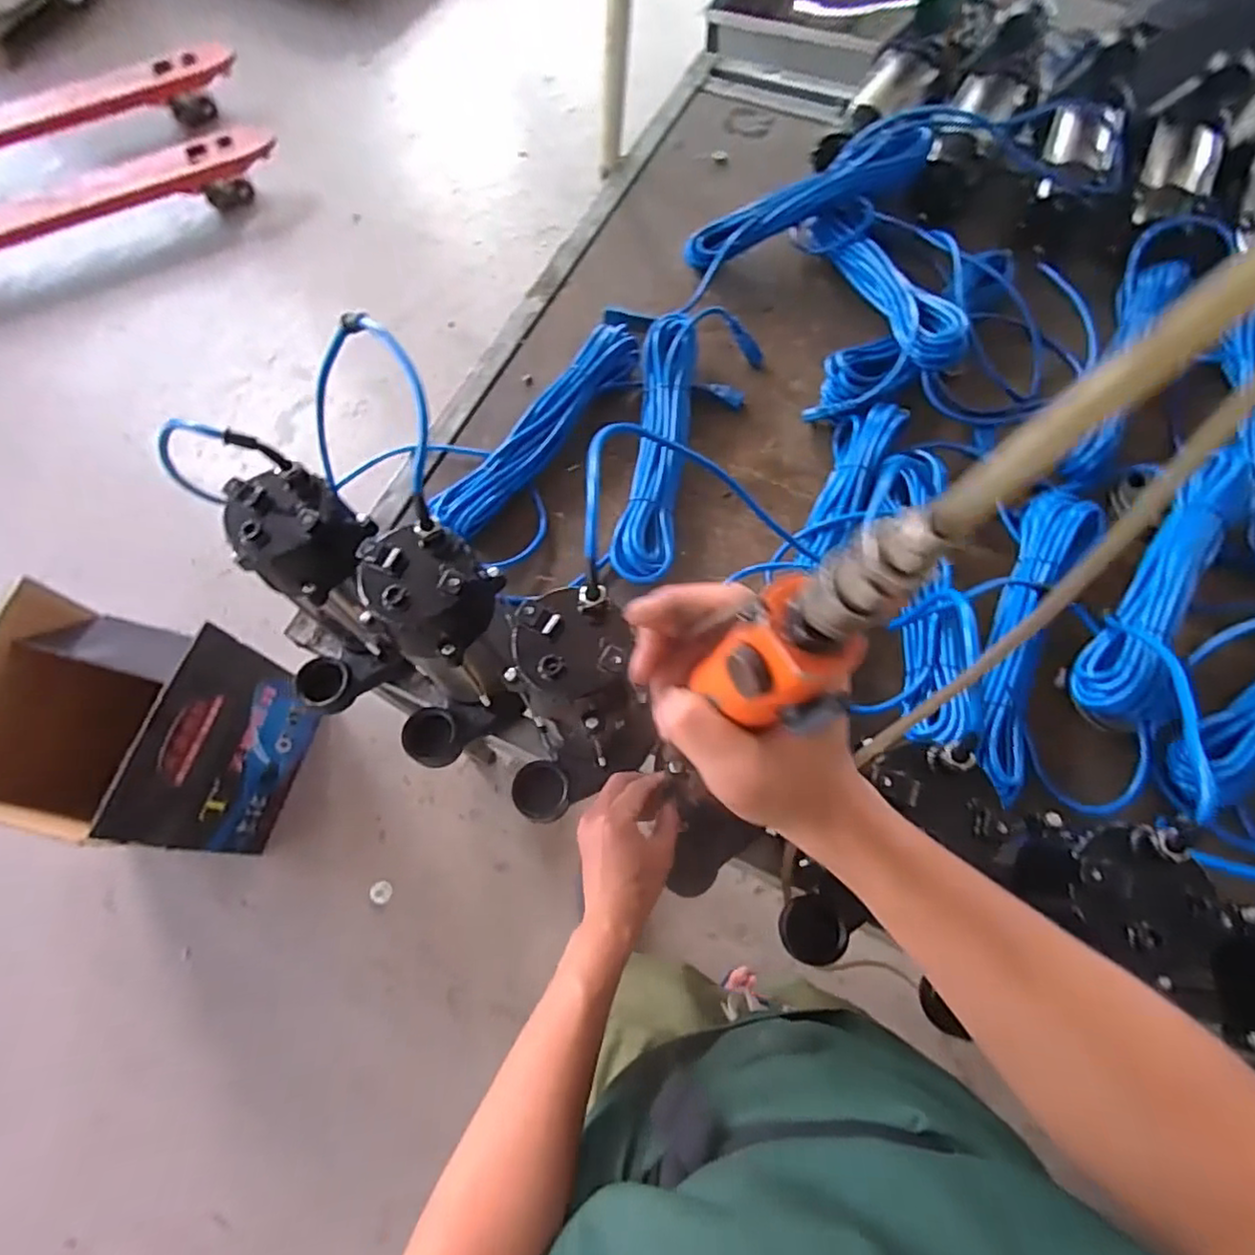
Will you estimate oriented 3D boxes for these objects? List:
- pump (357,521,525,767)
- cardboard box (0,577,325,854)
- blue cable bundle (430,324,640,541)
[{"bbox_3d":[-0.160,0.035,0.565,0.097,0.242,0.149,15,69,7],"label":"pump"},{"bbox_3d":[-0.933,0.211,1.255,0.380,0.458,0.379,11,69,6],"label":"cardboard box"},{"bbox_3d":[-0.100,-0.238,0.775,0.053,0.060,0.340,34,72,14],"label":"blue cable bundle"}]

